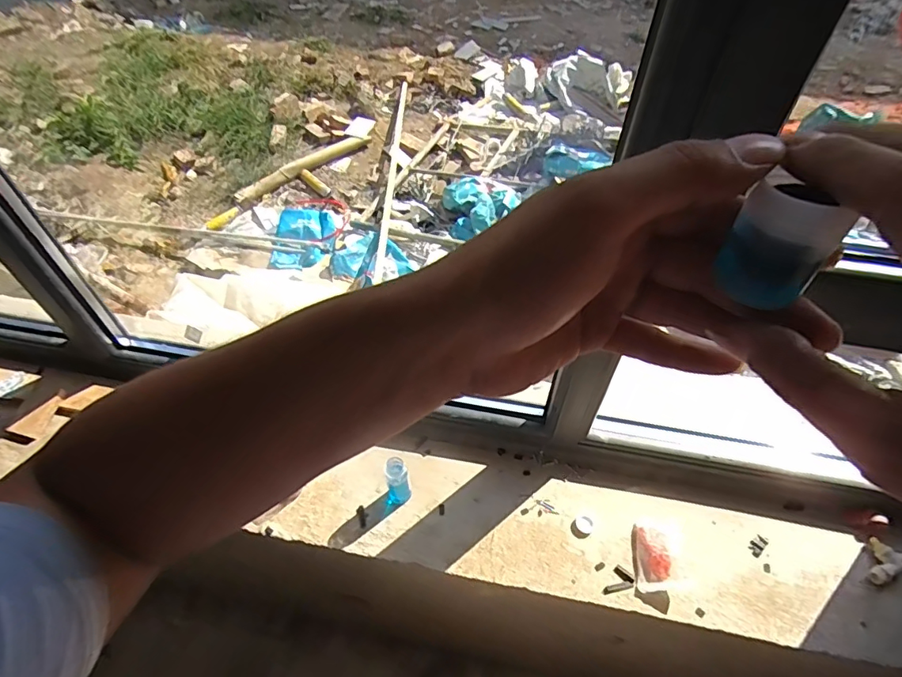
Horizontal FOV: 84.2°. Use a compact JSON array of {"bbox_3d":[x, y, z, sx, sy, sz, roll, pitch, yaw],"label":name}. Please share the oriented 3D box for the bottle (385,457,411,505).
[{"bbox_3d":[-0.085,0.232,0.794,0.041,0.094,0.045,-18,53,-14],"label":"bottle"}]

